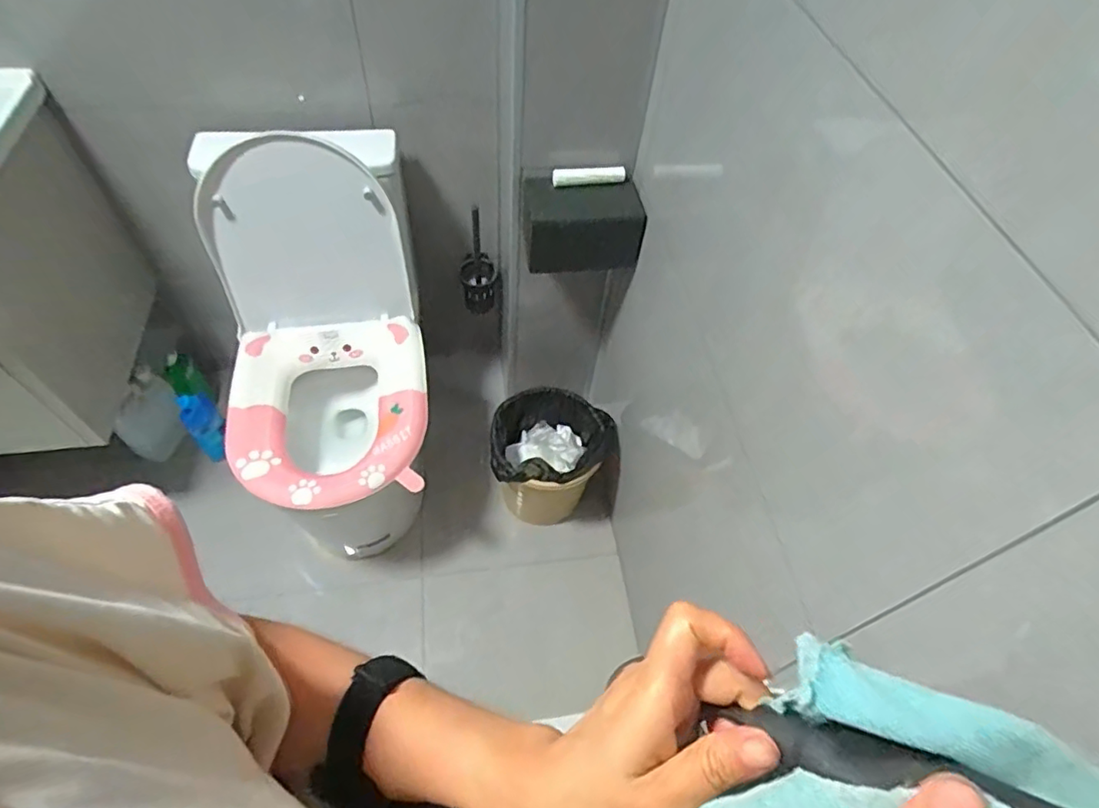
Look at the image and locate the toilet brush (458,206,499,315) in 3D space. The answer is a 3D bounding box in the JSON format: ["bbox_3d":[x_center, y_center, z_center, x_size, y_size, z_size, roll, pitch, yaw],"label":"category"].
[{"bbox_3d":[-0.176,-0.346,1.466,0.094,0.263,0.084,-5,56,-8],"label":"toilet brush"}]

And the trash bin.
[{"bbox_3d":[0.008,0.138,1.470,0.290,0.304,0.266,2,55,-3],"label":"trash bin"}]

